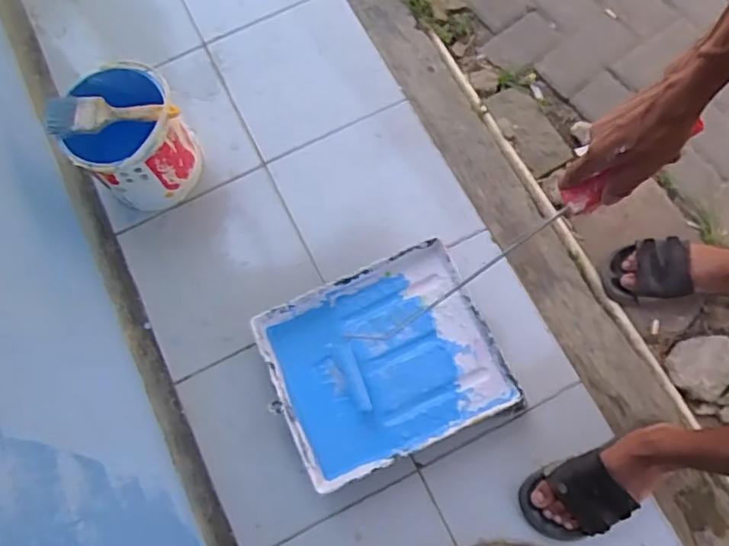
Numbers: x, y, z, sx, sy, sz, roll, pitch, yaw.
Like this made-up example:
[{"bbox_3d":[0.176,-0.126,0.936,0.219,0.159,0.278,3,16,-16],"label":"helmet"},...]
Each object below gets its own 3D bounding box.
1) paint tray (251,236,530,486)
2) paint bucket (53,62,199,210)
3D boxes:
[{"bbox_3d":[0.029,0.143,0.927,0.331,0.065,0.289,-24,72,-7],"label":"paint tray"},{"bbox_3d":[-0.385,-0.222,0.982,0.168,0.184,0.172,0,71,1],"label":"paint bucket"}]

